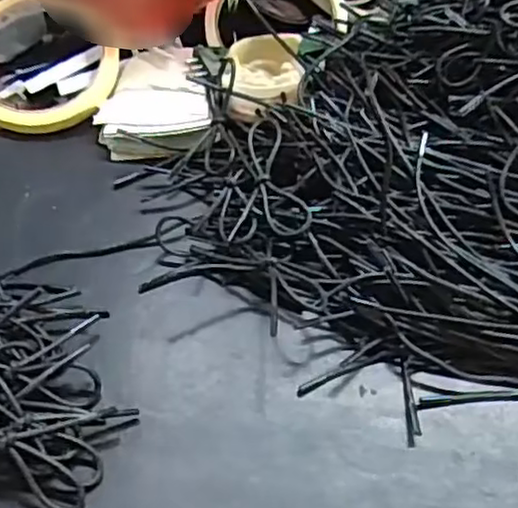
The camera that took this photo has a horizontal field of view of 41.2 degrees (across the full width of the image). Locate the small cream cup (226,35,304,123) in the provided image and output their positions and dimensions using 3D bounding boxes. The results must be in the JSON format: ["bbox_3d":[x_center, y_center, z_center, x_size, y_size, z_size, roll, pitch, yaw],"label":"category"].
[{"bbox_3d":[0.003,-0.105,0.406,0.044,0.020,0.055,7,53,0],"label":"small cream cup"}]

